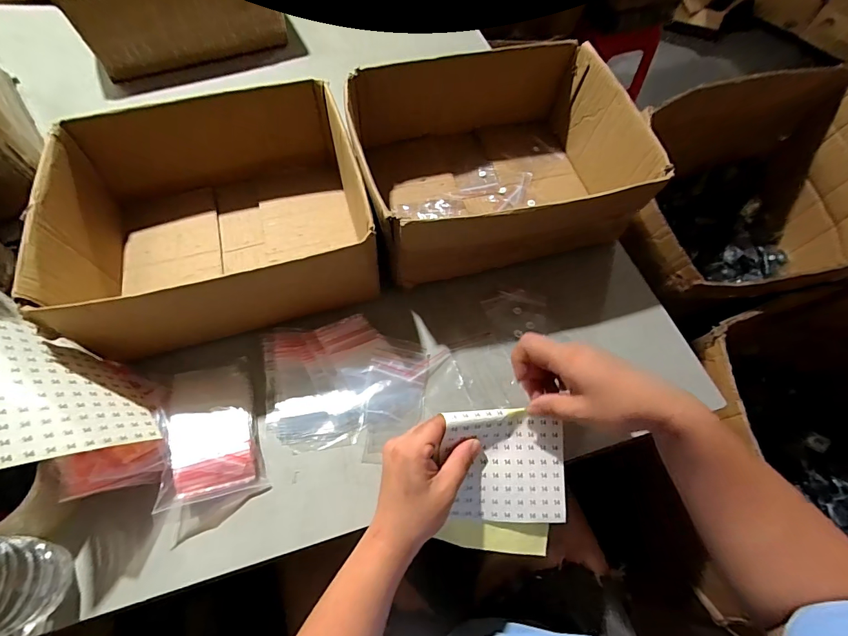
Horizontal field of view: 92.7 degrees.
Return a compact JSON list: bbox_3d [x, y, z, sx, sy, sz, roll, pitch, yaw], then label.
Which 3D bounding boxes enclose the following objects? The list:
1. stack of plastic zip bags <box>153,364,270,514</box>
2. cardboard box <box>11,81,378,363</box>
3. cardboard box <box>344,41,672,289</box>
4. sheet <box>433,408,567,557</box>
[{"bbox_3d":[-0.214,0.110,0.405,0.079,0.033,0.133,-14,64,-10],"label":"stack of plastic zip bags"},{"bbox_3d":[-0.228,-0.128,0.467,0.317,0.105,0.305,-12,63,-9],"label":"cardboard box"},{"bbox_3d":[0.087,-0.203,0.523,0.339,0.118,0.276,-14,64,-10],"label":"cardboard box"},{"bbox_3d":[0.075,0.154,0.377,0.116,0.019,0.131,4,88,-8],"label":"sheet"}]

